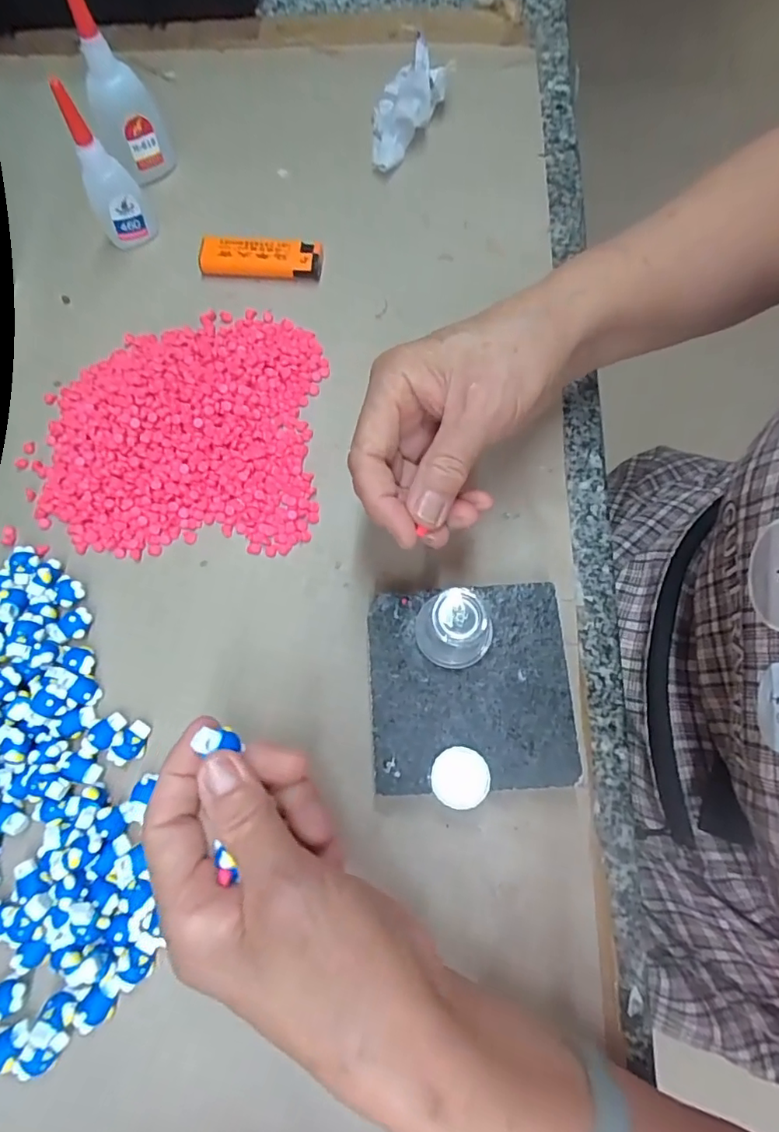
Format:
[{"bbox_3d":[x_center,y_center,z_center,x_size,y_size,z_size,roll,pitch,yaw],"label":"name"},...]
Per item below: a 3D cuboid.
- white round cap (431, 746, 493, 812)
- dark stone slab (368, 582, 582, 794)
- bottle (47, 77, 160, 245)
[{"bbox_3d":[0.034,0.099,0.249,0.026,0.004,0.026,0,74,-1],"label":"white round cap"},{"bbox_3d":[0.039,0.061,0.271,0.096,0.023,0.095,-2,74,-1],"label":"dark stone slab"},{"bbox_3d":[-0.177,-0.242,0.332,0.034,0.094,0.015,-28,76,-9],"label":"bottle"}]

